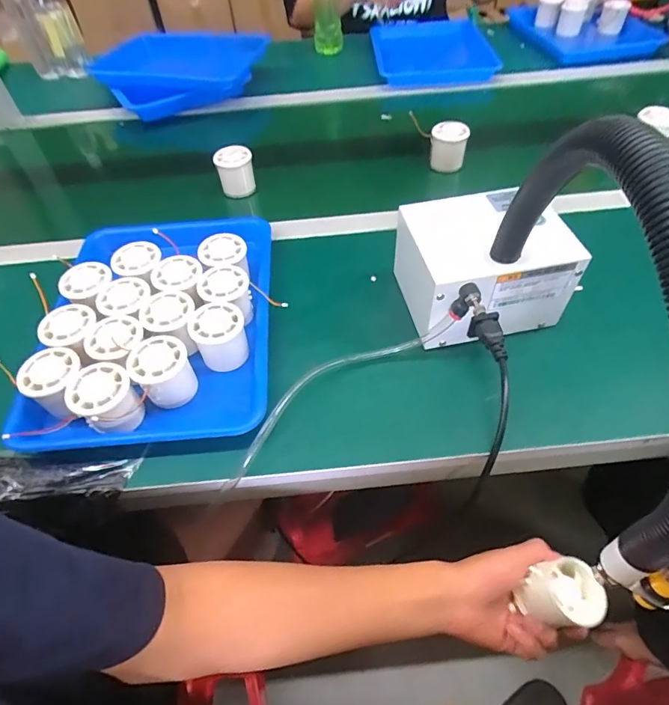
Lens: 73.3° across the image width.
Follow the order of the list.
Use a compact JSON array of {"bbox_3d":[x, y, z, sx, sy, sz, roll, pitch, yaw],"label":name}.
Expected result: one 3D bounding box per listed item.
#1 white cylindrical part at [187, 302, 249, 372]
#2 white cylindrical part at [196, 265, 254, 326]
[{"bbox_3d":[-0.123,-0.014,0.495,0.055,0.063,0.055,-2,52,3],"label":"white cylindrical part"},{"bbox_3d":[-0.125,-0.062,0.531,0.056,0.061,0.058,-2,52,3],"label":"white cylindrical part"}]

